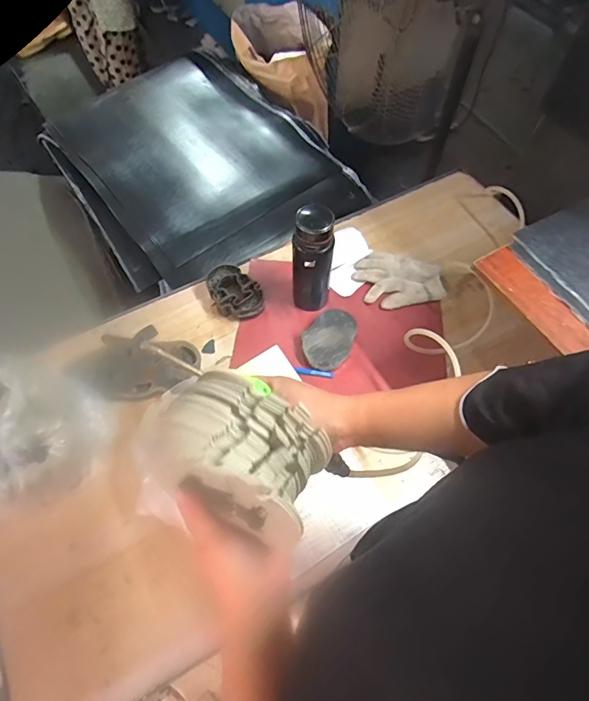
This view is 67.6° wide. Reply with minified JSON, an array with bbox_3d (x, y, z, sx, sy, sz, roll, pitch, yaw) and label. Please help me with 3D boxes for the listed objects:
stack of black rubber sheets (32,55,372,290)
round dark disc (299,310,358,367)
[{"bbox_3d":[-0.334,-0.633,1.341,0.682,0.128,0.954,-31,66,-15],"label":"stack of black rubber sheets"},{"bbox_3d":[0.069,-0.021,0.838,0.087,0.028,0.122,37,68,18],"label":"round dark disc"}]

